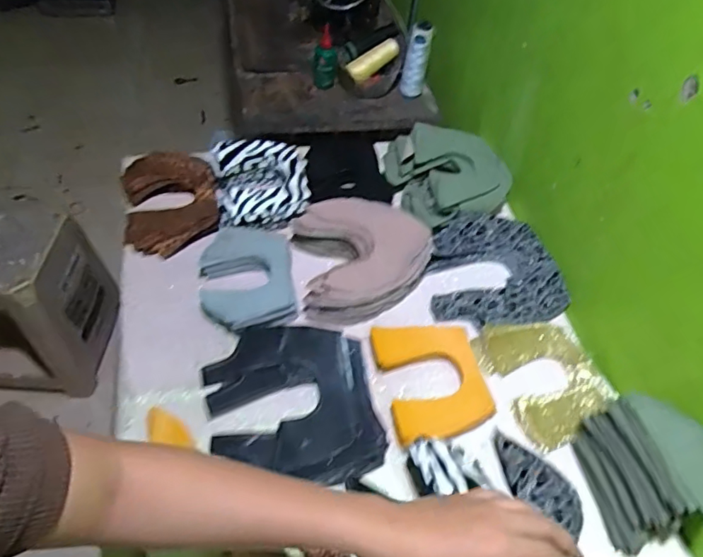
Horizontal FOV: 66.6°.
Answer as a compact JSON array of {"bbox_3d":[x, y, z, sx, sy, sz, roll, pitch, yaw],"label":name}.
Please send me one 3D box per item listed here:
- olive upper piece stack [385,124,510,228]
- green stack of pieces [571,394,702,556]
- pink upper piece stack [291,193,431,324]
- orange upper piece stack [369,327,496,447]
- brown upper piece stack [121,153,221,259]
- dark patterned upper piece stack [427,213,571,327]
[{"bbox_3d":[0.162,-0.171,0.858,0.177,0.062,0.171,-14,55,-16],"label":"olive upper piece stack"},{"bbox_3d":[0.315,0.203,0.571,0.075,0.117,0.130,-4,53,-9],"label":"green stack of pieces"},{"bbox_3d":[0.017,-0.033,0.760,0.183,0.054,0.183,-6,54,-11],"label":"pink upper piece stack"},{"bbox_3d":[0.095,0.121,0.659,0.123,0.027,0.150,-11,55,-14],"label":"orange upper piece stack"},{"bbox_3d":[-0.275,-0.116,0.814,0.137,0.044,0.181,-9,54,-12],"label":"brown upper piece stack"},{"bbox_3d":[0.200,-0.011,0.772,0.190,0.036,0.184,-10,54,-13],"label":"dark patterned upper piece stack"}]

